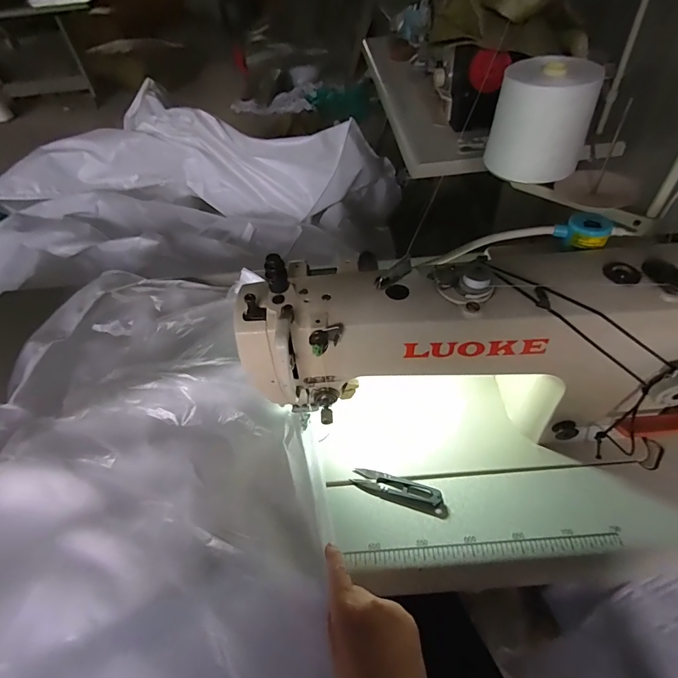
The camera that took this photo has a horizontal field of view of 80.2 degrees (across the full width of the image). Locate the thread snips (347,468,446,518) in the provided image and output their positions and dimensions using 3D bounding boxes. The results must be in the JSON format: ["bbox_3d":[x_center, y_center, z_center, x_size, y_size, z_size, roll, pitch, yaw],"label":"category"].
[{"bbox_3d":[0.069,0.173,0.461,0.109,0.006,0.028,13,51,16],"label":"thread snips"}]

